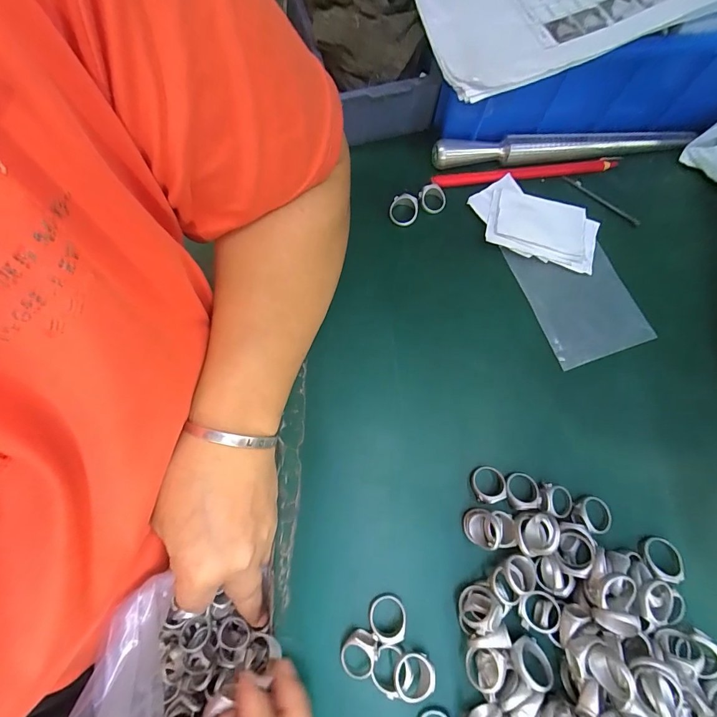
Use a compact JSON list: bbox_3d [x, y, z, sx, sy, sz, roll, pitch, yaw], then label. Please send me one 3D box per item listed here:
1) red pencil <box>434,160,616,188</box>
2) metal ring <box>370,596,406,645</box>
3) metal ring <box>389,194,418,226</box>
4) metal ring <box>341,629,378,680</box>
[{"bbox_3d":[0.143,-0.162,0.314,0.160,0.007,0.012,-6,75,-2],"label":"red pencil"},{"bbox_3d":[0.018,0.161,0.225,0.022,0.004,0.025,0,55,8],"label":"metal ring"},{"bbox_3d":[0.038,-0.125,0.304,0.023,0.011,0.022,0,74,0],"label":"metal ring"},{"bbox_3d":[0.000,0.178,0.218,0.020,0.010,0.025,19,75,5],"label":"metal ring"}]

